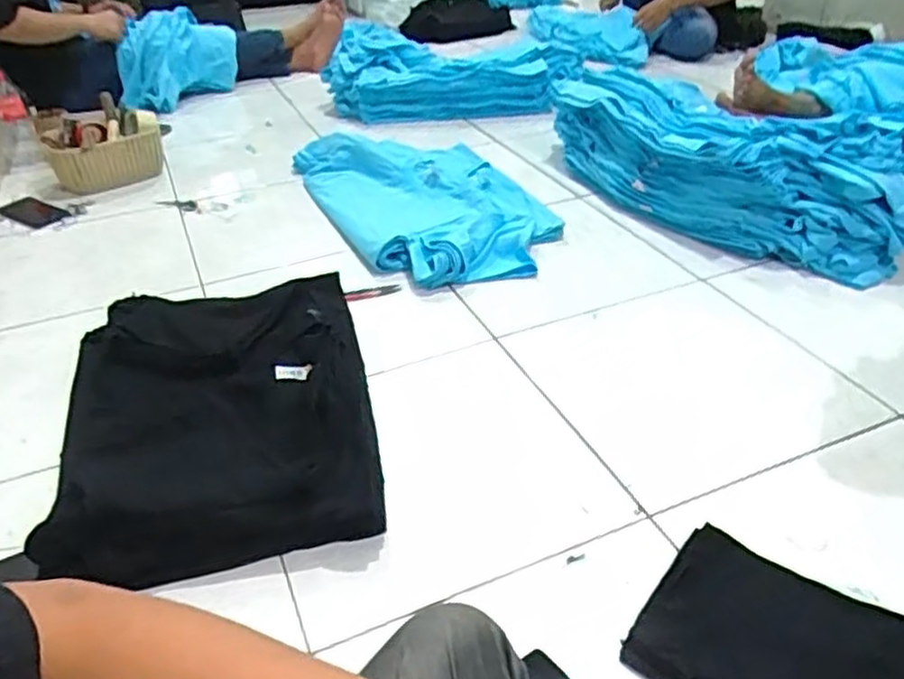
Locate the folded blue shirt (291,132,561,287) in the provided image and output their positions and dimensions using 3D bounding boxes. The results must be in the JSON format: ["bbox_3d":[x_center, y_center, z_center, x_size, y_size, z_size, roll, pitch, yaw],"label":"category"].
[{"bbox_3d":[-0.062,-0.302,1.512,0.398,0.077,0.664,-18,41,-20],"label":"folded blue shirt"}]

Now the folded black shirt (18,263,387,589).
[{"bbox_3d":[-0.312,0.080,0.972,0.397,0.069,0.518,-10,37,-16],"label":"folded black shirt"}]

